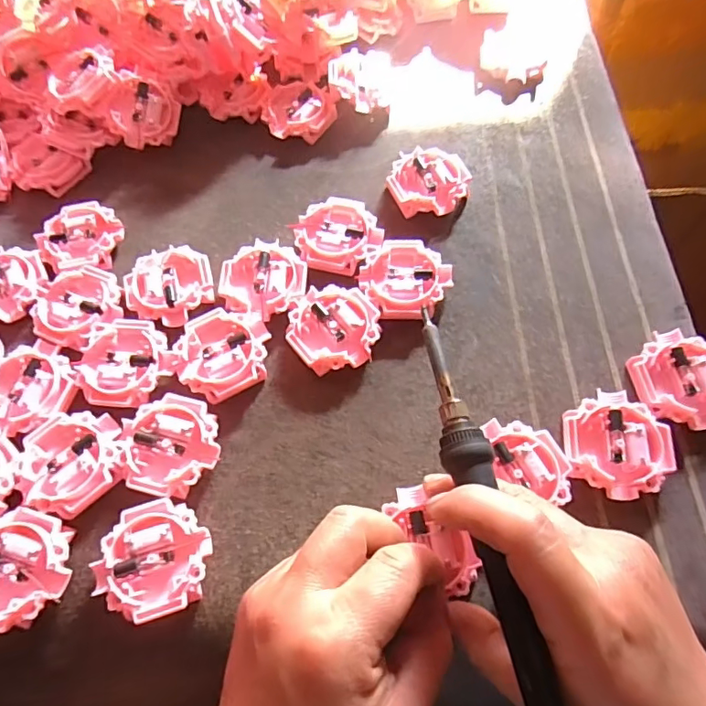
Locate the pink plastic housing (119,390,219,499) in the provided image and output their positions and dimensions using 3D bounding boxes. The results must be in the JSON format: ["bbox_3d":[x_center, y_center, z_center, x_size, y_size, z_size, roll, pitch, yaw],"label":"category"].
[{"bbox_3d":[-0.097,0.050,0.278,0.048,0.016,0.052,-1,64,2],"label":"pink plastic housing"}]

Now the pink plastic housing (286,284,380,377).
[{"bbox_3d":[-0.011,-0.014,0.305,0.051,0.017,0.051,-1,64,2],"label":"pink plastic housing"}]

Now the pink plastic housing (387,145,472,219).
[{"bbox_3d":[0.051,-0.115,0.350,0.052,0.016,0.049,9,65,7],"label":"pink plastic housing"}]

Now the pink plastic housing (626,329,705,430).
[{"bbox_3d":[0.181,0.014,0.283,0.050,0.015,0.053,3,64,4],"label":"pink plastic housing"}]

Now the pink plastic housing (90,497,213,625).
[{"bbox_3d":[-0.098,0.102,0.254,0.053,0.016,0.051,-1,64,2],"label":"pink plastic housing"}]

